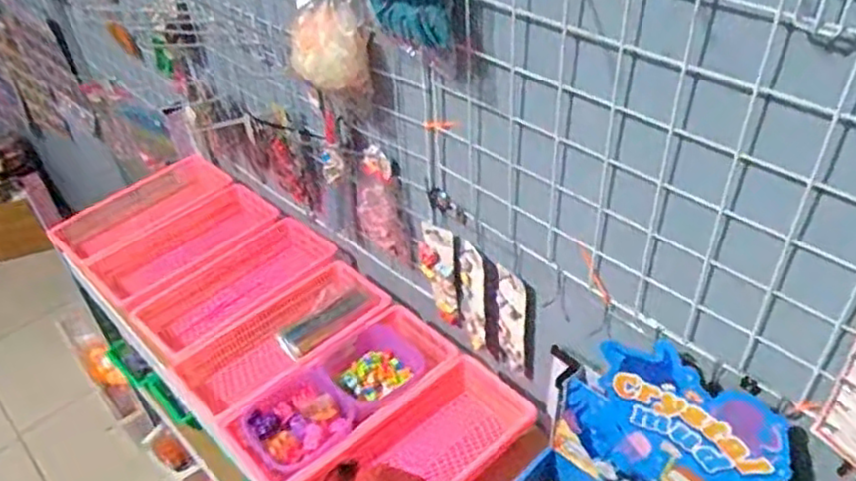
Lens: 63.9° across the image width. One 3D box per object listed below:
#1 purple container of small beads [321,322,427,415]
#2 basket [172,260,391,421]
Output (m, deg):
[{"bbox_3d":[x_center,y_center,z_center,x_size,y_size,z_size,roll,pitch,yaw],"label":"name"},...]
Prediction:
[{"bbox_3d":[-0.069,0.176,0.931,0.125,0.037,0.120,-31,47,-28],"label":"purple container of small beads"},{"bbox_3d":[-0.203,0.144,0.992,0.287,0.058,0.149,-34,49,-30],"label":"basket"}]

